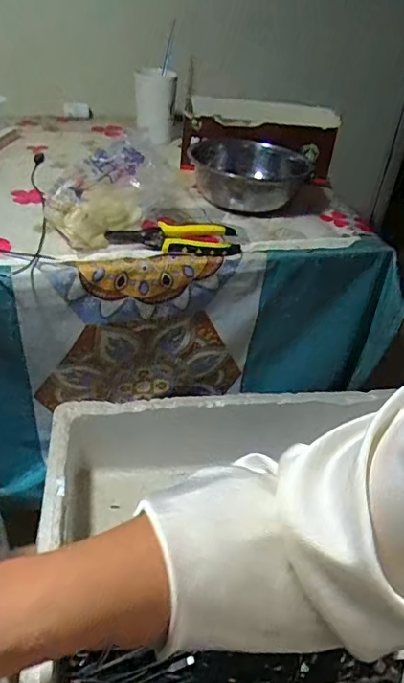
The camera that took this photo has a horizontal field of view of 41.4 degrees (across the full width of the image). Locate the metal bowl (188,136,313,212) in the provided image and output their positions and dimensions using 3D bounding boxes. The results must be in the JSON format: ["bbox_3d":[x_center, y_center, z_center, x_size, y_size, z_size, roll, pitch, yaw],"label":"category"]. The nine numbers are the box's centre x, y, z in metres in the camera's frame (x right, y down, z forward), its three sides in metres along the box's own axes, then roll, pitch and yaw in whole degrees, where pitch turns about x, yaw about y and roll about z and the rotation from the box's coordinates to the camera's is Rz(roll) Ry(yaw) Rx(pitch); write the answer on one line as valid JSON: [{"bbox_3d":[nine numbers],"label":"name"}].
[{"bbox_3d":[0.073,-0.258,0.830,0.176,0.066,0.184,4,38,-3],"label":"metal bowl"}]

